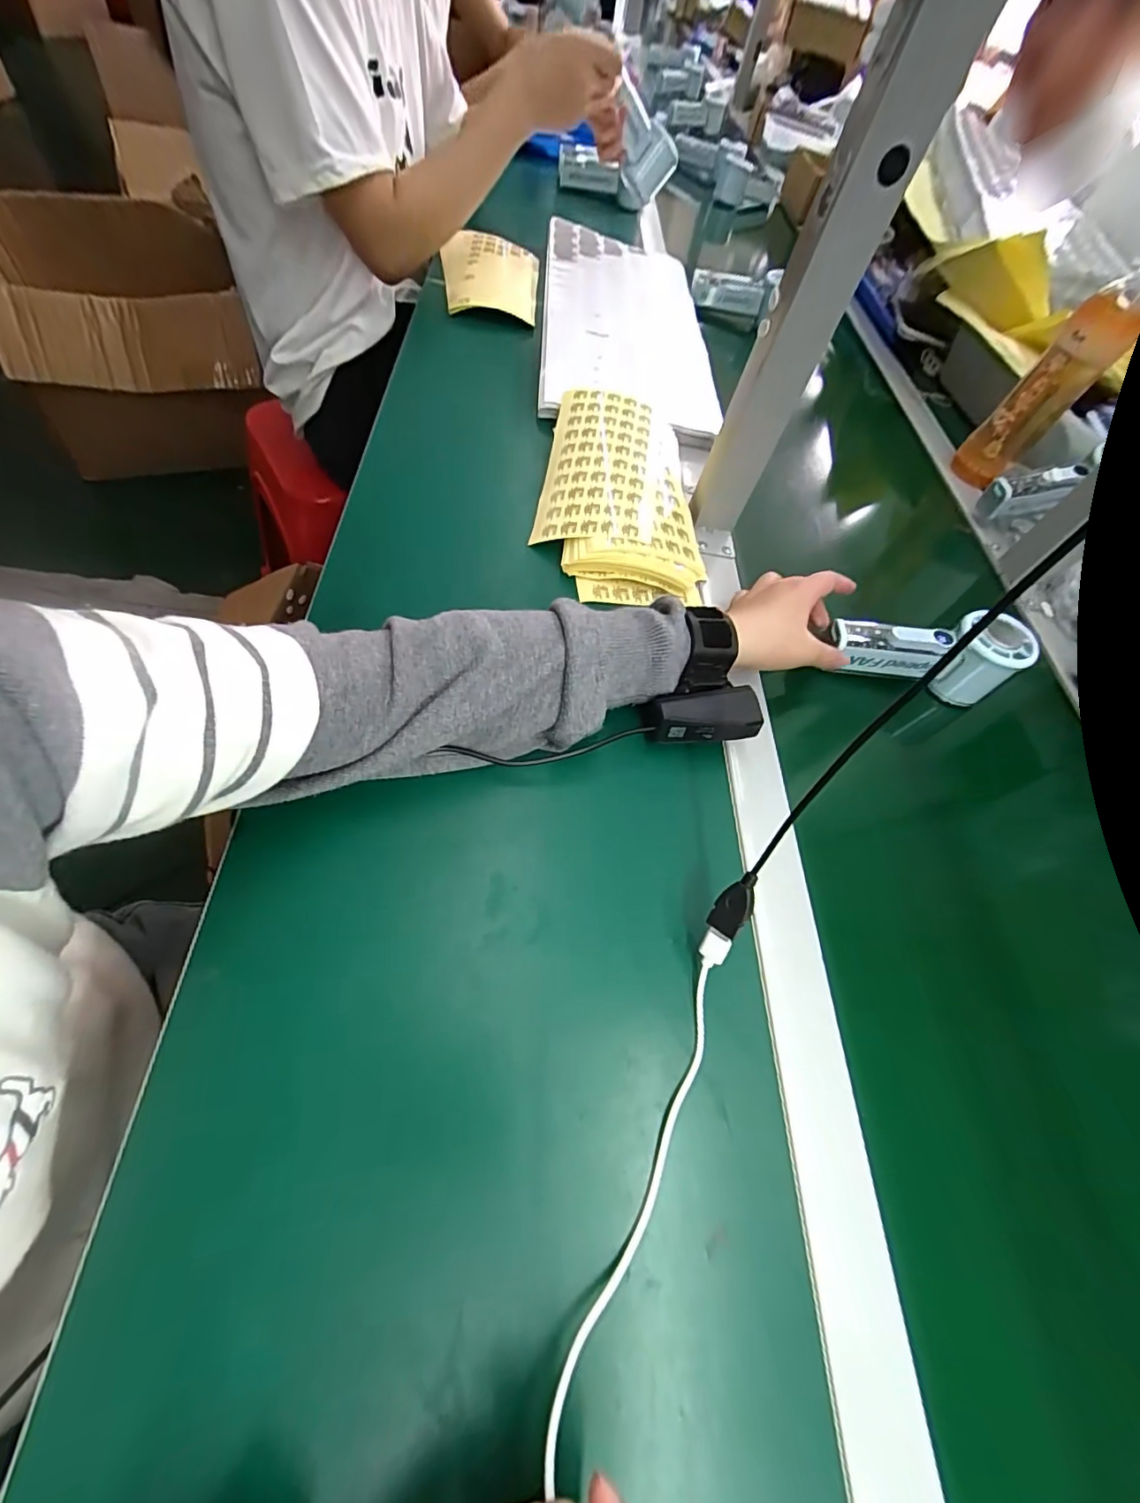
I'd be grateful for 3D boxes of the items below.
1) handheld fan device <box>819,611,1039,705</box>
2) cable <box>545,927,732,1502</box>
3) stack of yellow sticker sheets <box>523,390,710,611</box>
[{"bbox_3d":[0.280,-0.079,0.431,0.147,0.062,0.038,7,59,-1],"label":"handheld fan device"},{"bbox_3d":[0.047,0.176,0.229,0.037,0.070,0.204,22,53,8],"label":"cable"},{"bbox_3d":[0.050,-0.238,0.489,0.149,0.034,0.253,11,59,-6],"label":"stack of yellow sticker sheets"}]

